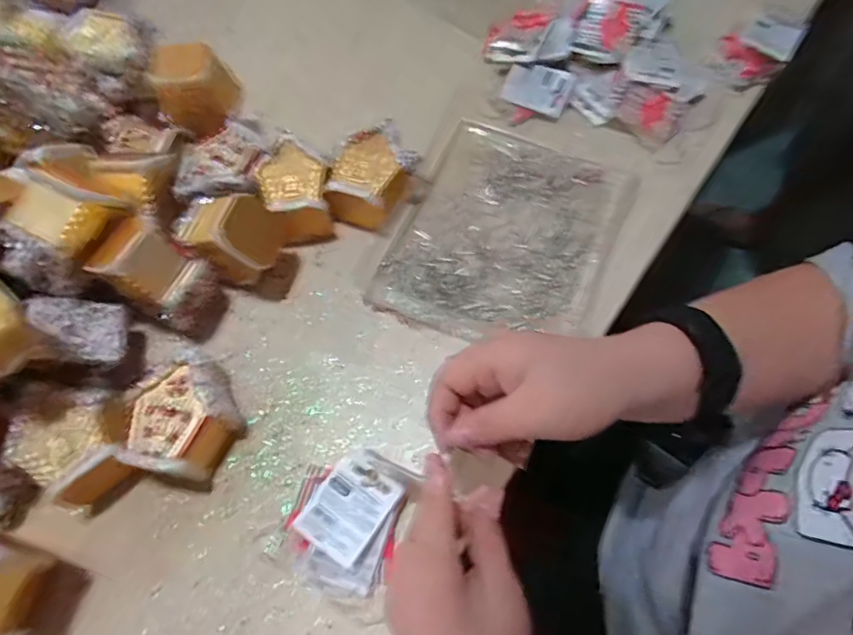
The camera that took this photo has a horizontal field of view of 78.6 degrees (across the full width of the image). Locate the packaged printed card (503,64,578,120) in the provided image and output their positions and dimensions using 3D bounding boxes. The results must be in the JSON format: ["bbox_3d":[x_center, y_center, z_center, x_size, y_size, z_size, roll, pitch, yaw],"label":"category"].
[{"bbox_3d":[0.102,-0.212,0.482,0.061,0.007,0.041,18,93,12],"label":"packaged printed card"}]

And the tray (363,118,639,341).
[{"bbox_3d":[0.065,-0.069,0.436,0.162,0.013,0.201,24,68,11],"label":"tray"}]

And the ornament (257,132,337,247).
[{"bbox_3d":[-0.105,-0.104,0.436,0.057,0.051,0.080,-13,66,-5],"label":"ornament"}]

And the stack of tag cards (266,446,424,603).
[{"bbox_3d":[-0.052,0.129,0.335,0.072,0.029,0.084,20,68,10],"label":"stack of tag cards"}]

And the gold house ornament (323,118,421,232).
[{"bbox_3d":[-0.042,-0.117,0.435,0.065,0.043,0.085,10,66,6],"label":"gold house ornament"}]

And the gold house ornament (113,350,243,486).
[{"bbox_3d":[-0.161,0.067,0.358,0.062,0.047,0.082,12,67,6],"label":"gold house ornament"}]

